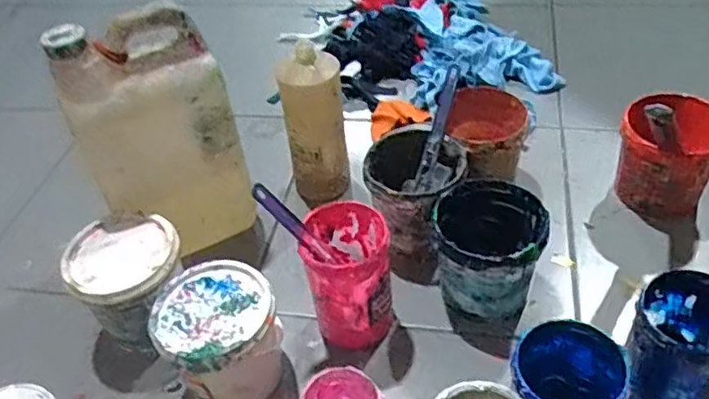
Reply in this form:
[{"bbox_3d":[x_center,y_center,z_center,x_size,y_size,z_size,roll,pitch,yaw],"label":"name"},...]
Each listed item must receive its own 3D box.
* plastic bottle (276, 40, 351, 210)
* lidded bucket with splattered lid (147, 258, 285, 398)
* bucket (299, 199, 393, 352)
[{"bbox_3d":[-0.051,-0.087,0.877,0.083,0.222,0.077,-7,44,0],"label":"plastic bottle"},{"bbox_3d":[-0.142,0.154,0.705,0.119,0.124,0.119,-3,44,3],"label":"lidded bucket with splattered lid"},{"bbox_3d":[-0.005,0.090,0.742,0.092,0.142,0.102,-7,44,0],"label":"bucket"}]

